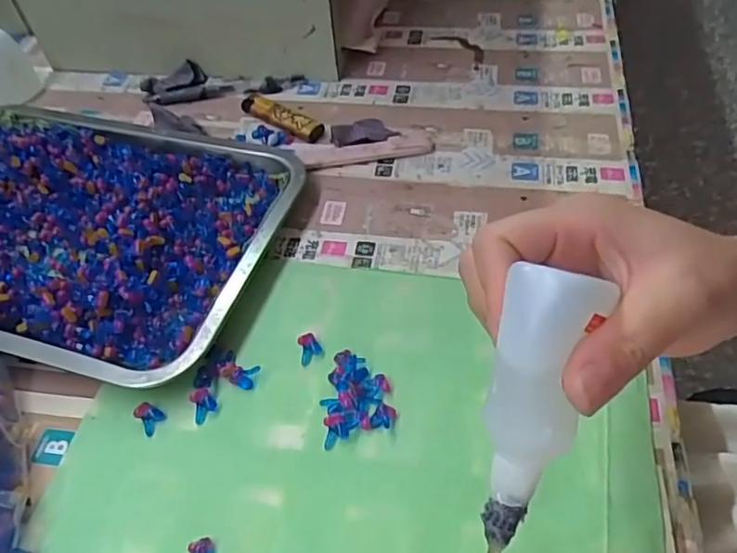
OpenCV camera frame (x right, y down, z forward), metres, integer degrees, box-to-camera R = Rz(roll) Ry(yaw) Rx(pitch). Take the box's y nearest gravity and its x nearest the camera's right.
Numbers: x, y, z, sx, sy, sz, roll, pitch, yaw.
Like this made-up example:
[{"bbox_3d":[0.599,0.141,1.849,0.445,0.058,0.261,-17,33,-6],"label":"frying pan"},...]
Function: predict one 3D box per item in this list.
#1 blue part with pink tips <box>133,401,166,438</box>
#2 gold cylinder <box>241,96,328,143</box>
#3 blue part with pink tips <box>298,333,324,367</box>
[{"bbox_3d":[-0.123,0.077,0.331,0.018,0.006,0.014,34,61,29],"label":"blue part with pink tips"},{"bbox_3d":[-0.073,-0.134,0.497,0.083,0.013,0.018,31,60,27],"label":"gold cylinder"},{"bbox_3d":[-0.035,0.042,0.353,0.013,0.007,0.016,-16,51,-7],"label":"blue part with pink tips"}]

